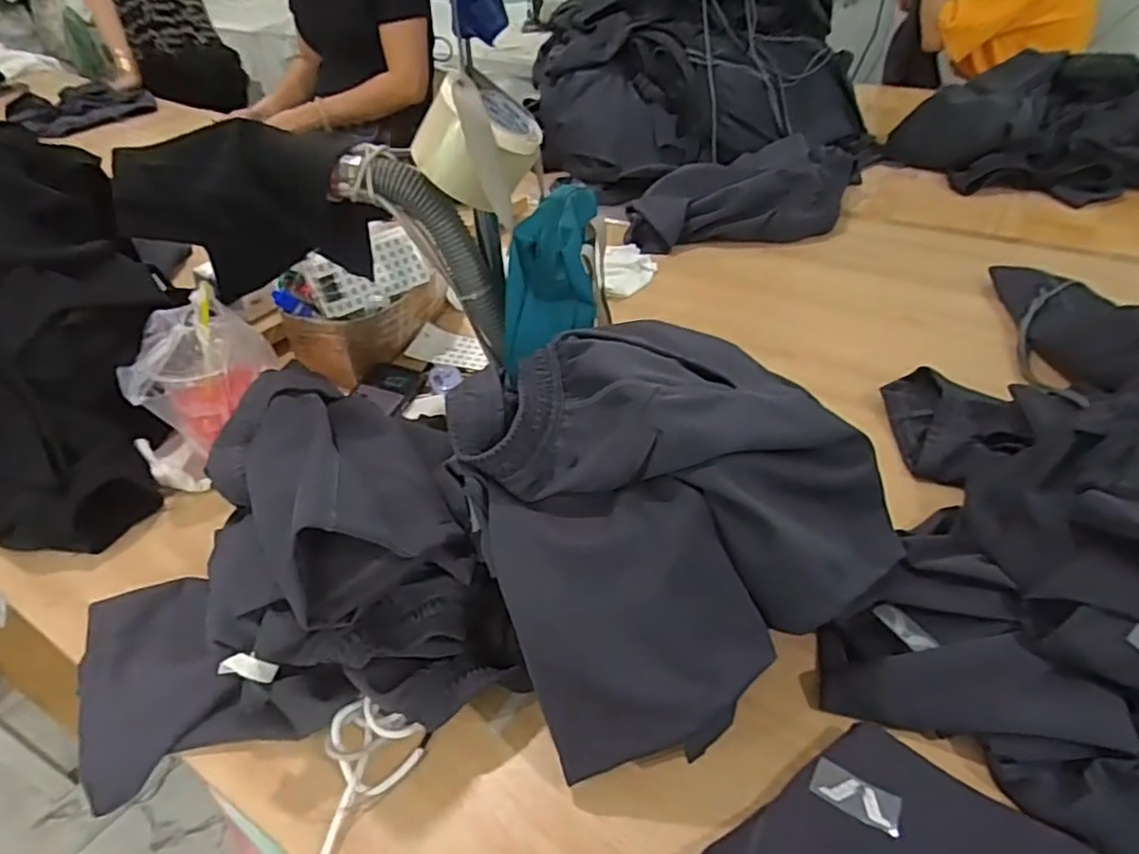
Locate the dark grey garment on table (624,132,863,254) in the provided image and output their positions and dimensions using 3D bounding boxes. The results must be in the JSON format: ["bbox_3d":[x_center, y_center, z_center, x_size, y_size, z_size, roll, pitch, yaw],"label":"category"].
[{"bbox_3d":[0.311,-0.392,1.140,0.424,0.108,0.167,-12,41,-9],"label":"dark grey garment on table"}]

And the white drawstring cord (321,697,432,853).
[{"bbox_3d":[-0.166,0.260,0.486,0.067,0.028,0.121,20,46,26],"label":"white drawstring cord"}]

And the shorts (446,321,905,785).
[{"bbox_3d":[0.082,0.055,0.504,0.288,0.181,0.266,-20,43,-18],"label":"shorts"}]

